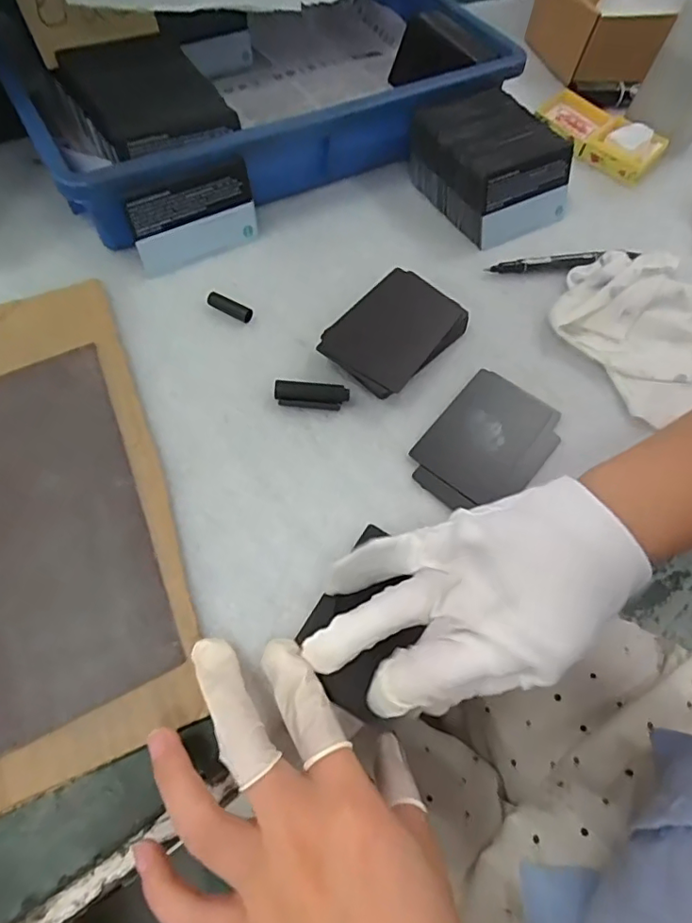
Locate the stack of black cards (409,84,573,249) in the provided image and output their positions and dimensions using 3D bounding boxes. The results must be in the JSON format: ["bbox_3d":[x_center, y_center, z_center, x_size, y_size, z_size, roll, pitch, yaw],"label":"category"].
[{"bbox_3d":[0.113,-0.230,0.423,0.087,0.054,0.103,-28,67,-18],"label":"stack of black cards"}]

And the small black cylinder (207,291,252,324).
[{"bbox_3d":[-0.077,-0.102,0.361,0.033,0.009,0.011,32,64,13],"label":"small black cylinder"}]

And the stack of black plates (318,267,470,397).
[{"bbox_3d":[0.031,-0.082,0.356,0.062,0.017,0.092,38,65,15],"label":"stack of black plates"}]

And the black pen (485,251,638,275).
[{"bbox_3d":[0.162,-0.149,0.406,0.117,0.010,0.010,-7,62,-8],"label":"black pen"}]

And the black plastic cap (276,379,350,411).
[{"bbox_3d":[-0.021,-0.040,0.332,0.044,0.010,0.015,5,61,-1],"label":"black plastic cap"}]

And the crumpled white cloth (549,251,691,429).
[{"bbox_3d":[0.209,-0.098,0.373,0.113,0.025,0.121,-27,67,-18],"label":"crumpled white cloth"}]

